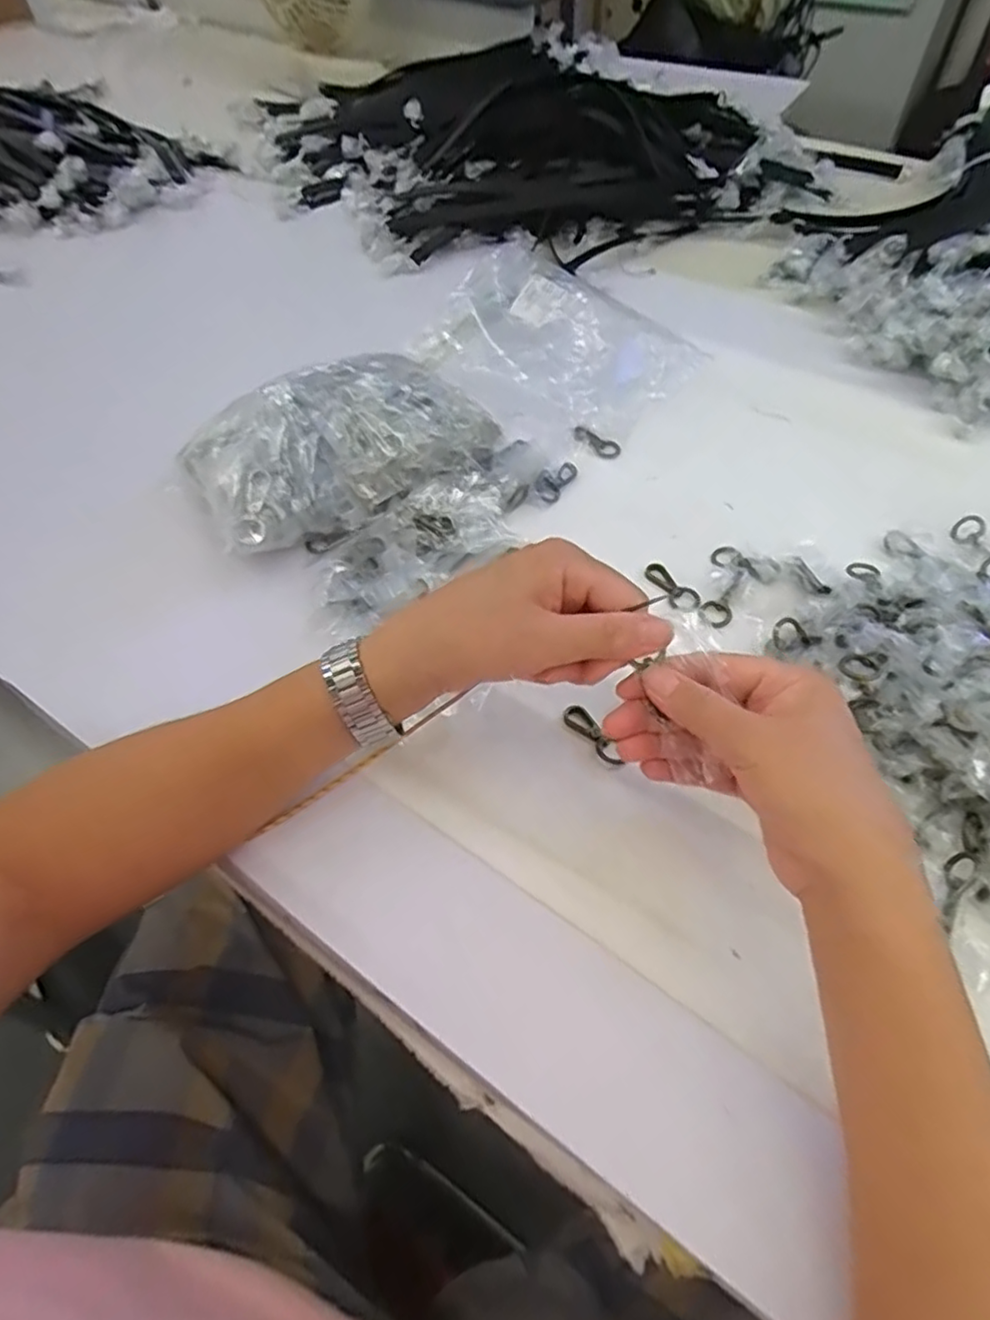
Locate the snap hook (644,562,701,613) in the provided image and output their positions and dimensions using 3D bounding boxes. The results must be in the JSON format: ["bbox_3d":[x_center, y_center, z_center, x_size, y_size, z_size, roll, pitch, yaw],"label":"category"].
[{"bbox_3d":[0.134,-0.055,0.498,0.019,0.008,0.049,-30,60,-16],"label":"snap hook"}]

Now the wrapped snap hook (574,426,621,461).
[{"bbox_3d":[0.092,-0.196,0.594,0.046,0.005,0.023,25,57,-11],"label":"wrapped snap hook"}]

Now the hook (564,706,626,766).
[{"bbox_3d":[0.064,0.049,0.424,0.015,0.005,0.050,-34,61,-19],"label":"hook"}]

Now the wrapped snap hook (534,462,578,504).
[{"bbox_3d":[0.052,-0.156,0.567,0.026,0.008,0.055,45,57,-8],"label":"wrapped snap hook"}]

